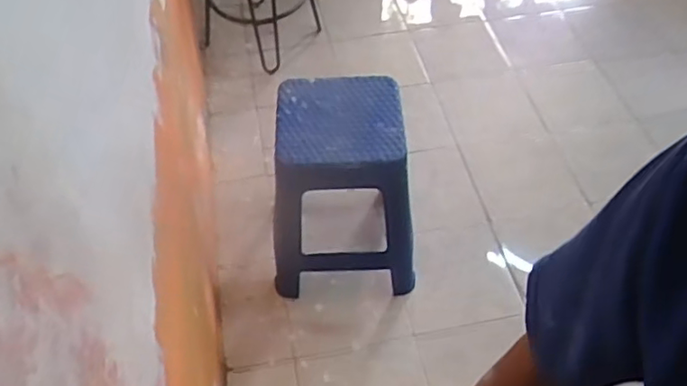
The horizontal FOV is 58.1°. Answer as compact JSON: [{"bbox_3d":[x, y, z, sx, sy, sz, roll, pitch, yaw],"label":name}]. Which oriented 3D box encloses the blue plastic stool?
[{"bbox_3d":[-0.001,-0.009,1.481,0.329,0.424,0.319,-3,52,-1],"label":"blue plastic stool"}]

